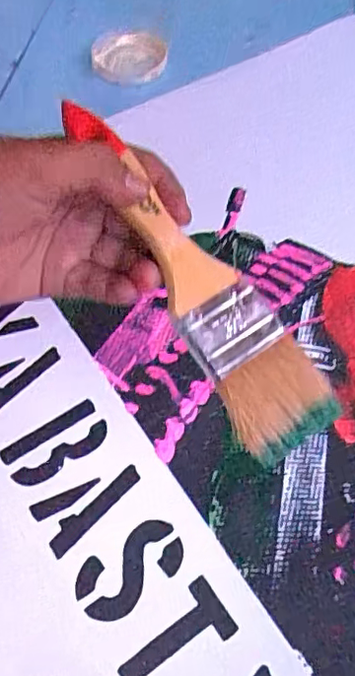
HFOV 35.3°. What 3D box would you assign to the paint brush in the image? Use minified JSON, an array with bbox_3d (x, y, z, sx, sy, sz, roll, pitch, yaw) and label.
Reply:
[{"bbox_3d":[0.002,-0.031,0.236,0.036,0.012,0.176,-30,79,-16],"label":"paint brush"}]

